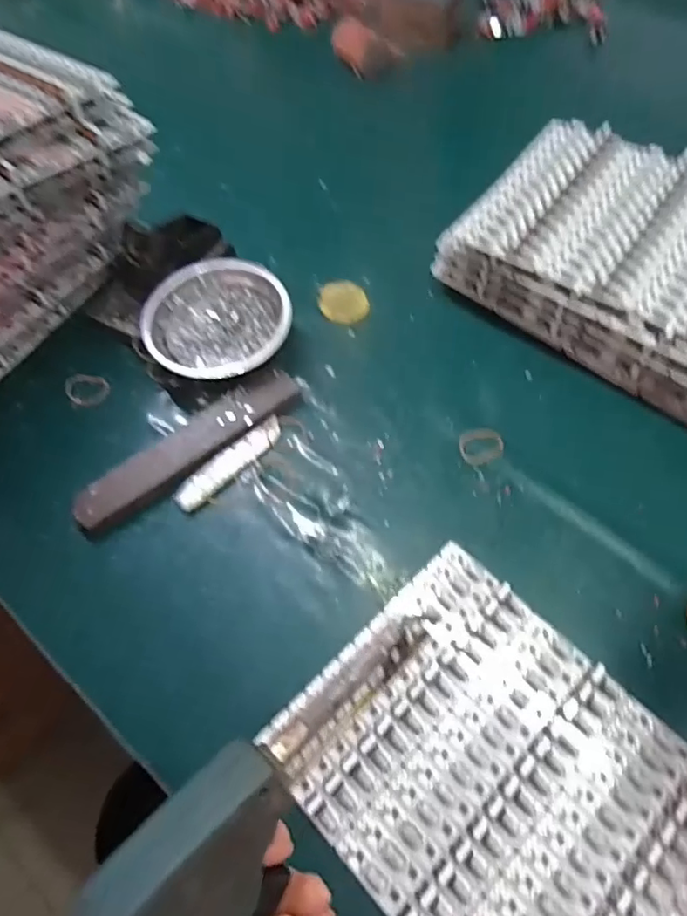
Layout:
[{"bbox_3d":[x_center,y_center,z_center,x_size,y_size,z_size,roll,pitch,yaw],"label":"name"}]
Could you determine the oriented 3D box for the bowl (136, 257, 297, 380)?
[{"bbox_3d":[-0.108,-0.115,0.500,0.119,0.035,0.119,-1,62,1],"label":"bowl"}]

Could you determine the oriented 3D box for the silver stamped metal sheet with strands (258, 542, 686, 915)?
[{"bbox_3d":[0.161,0.253,0.306,0.189,0.022,0.428,-39,68,-17],"label":"silver stamped metal sheet with strands"}]

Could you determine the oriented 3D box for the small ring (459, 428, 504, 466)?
[{"bbox_3d":[0.111,-0.010,0.459,0.034,0.005,0.030,-7,62,-2],"label":"small ring"}]

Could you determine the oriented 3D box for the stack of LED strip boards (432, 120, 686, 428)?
[{"bbox_3d":[0.263,-0.170,0.498,0.289,0.081,0.200,37,69,19],"label":"stack of LED strip boards"}]

